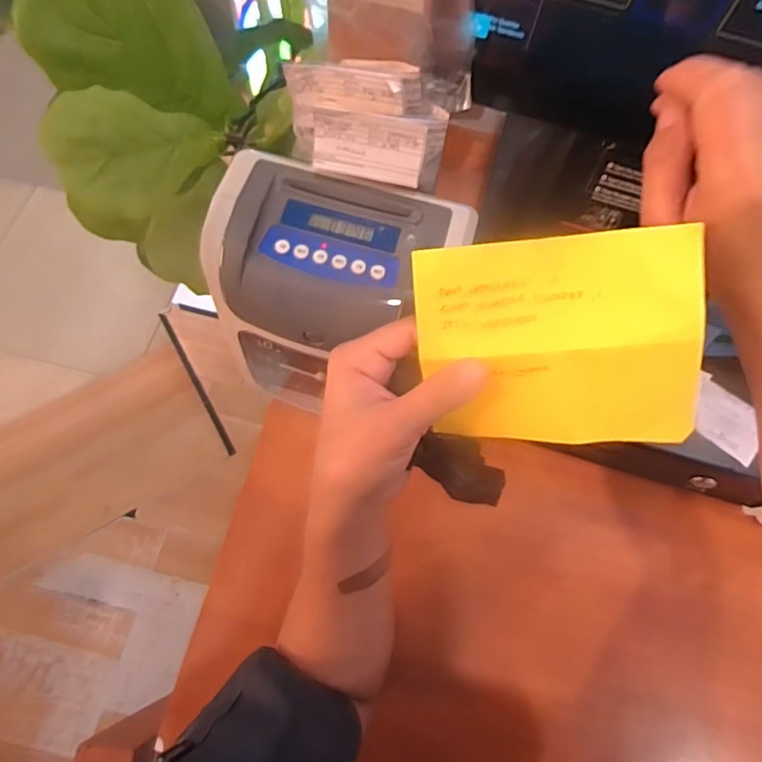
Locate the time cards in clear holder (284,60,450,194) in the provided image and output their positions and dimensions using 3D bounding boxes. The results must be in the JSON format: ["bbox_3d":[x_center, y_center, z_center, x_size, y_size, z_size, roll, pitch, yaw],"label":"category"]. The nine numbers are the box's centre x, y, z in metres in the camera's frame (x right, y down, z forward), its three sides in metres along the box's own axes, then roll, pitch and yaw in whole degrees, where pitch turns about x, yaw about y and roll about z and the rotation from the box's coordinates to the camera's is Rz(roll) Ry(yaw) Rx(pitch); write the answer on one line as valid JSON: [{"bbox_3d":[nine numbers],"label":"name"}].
[{"bbox_3d":[-0.010,-0.164,0.340,0.101,0.072,0.026,14,69,2],"label":"time cards in clear holder"}]

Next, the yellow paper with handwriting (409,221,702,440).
[{"bbox_3d":[0.081,-0.017,0.251,0.123,0.009,0.097,-1,104,18],"label":"yellow paper with handwriting"}]

